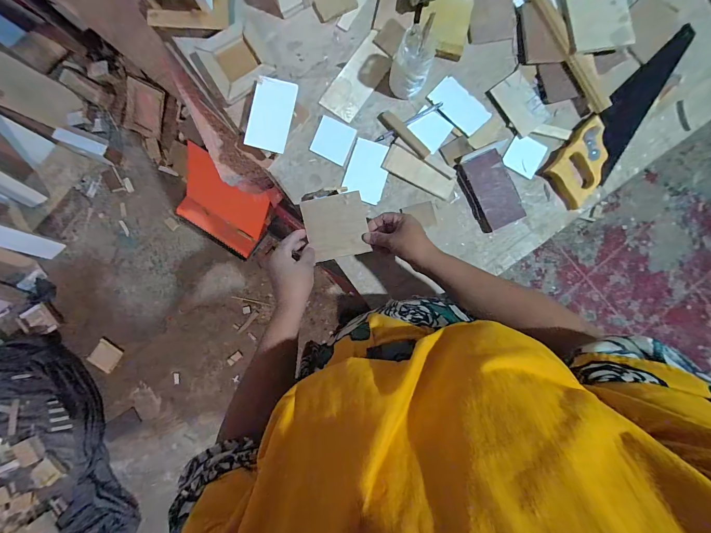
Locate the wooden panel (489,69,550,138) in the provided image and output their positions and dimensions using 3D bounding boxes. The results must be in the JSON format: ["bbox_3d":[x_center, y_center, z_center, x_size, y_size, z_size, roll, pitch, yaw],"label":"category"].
[{"bbox_3d":[0.309,-0.306,0.557,0.074,0.004,0.108,-37,91,2],"label":"wooden panel"}]

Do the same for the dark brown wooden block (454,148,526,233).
[{"bbox_3d":[0.250,-0.140,0.554,0.083,0.023,0.136,-25,91,1],"label":"dark brown wooden block"}]

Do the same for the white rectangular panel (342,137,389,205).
[{"bbox_3d":[0.023,-0.178,0.557,0.074,0.004,0.107,17,92,0],"label":"white rectangular panel"}]

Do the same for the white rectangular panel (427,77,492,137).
[{"bbox_3d":[0.194,-0.300,0.556,0.111,0.006,0.061,44,92,-1],"label":"white rectangular panel"}]

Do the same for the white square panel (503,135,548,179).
[{"bbox_3d":[0.320,-0.211,0.564,0.066,0.005,0.070,28,92,0],"label":"white square panel"}]

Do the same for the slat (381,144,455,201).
[{"bbox_3d":[0.119,-0.174,0.555,0.138,0.011,0.044,29,92,0],"label":"slat"}]

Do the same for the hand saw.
[{"bbox_3d":[0.507,-0.274,0.556,0.104,0.024,0.382,44,92,-1],"label":"hand saw"}]

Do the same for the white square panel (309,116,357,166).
[{"bbox_3d":[-0.041,-0.235,0.558,0.068,0.006,0.071,23,92,0],"label":"white square panel"}]

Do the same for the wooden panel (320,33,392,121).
[{"bbox_3d":[0.007,-0.351,0.556,0.069,0.004,0.157,36,92,-1],"label":"wooden panel"}]

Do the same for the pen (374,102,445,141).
[{"bbox_3d":[0.099,-0.268,0.553,0.140,0.009,0.012,-30,91,1],"label":"pen"}]

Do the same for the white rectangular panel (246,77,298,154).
[{"bbox_3d":[-0.143,-0.257,0.508,0.068,0.008,0.117,11,88,-1],"label":"white rectangular panel"}]

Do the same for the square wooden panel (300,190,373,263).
[{"bbox_3d":[-0.032,-0.068,0.506,0.100,0.006,0.104,-13,92,-5],"label":"square wooden panel"}]

